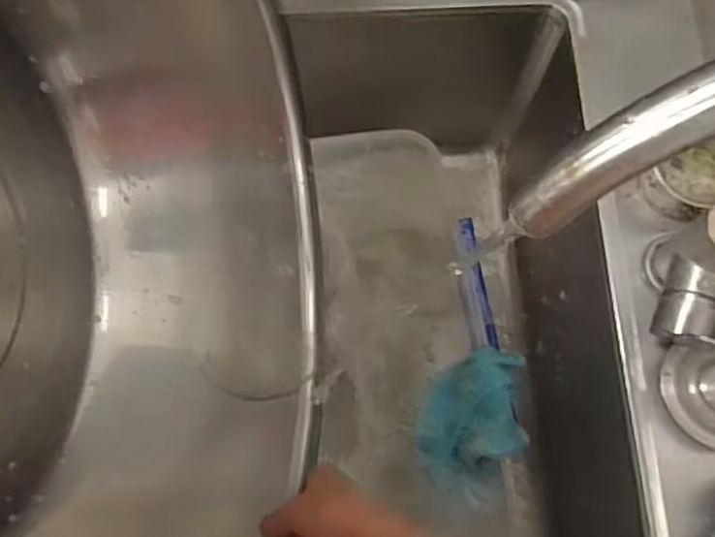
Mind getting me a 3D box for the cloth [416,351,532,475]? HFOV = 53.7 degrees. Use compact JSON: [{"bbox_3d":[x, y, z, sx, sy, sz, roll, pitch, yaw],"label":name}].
[{"bbox_3d":[0.106,0.131,0.653,0.093,0.052,0.103,-3,73,-2],"label":"cloth"}]

